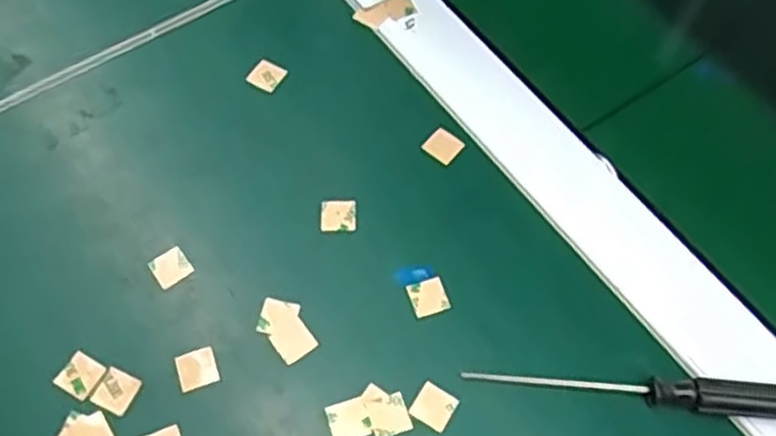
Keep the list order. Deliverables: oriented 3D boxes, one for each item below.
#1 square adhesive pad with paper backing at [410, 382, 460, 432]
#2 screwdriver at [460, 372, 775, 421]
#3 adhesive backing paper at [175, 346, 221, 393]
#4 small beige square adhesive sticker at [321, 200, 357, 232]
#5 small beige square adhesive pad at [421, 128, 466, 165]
[{"bbox_3d":[0.019,0.075,0.301,0.016,0.004,0.016,30,65,13],"label":"square adhesive pad with paper backing"},{"bbox_3d":[0.098,0.069,0.301,0.131,0.012,0.015,4,62,0],"label":"screwdriver"},{"bbox_3d":[-0.077,0.061,0.307,0.015,0.004,0.015,-17,68,-14],"label":"adhesive backing paper"},{"bbox_3d":[-0.022,-0.001,0.341,0.015,0.004,0.014,-3,62,-3],"label":"small beige square adhesive sticker"},{"bbox_3d":[0.027,-0.034,0.361,0.016,0.004,0.015,38,70,4],"label":"small beige square adhesive pad"}]

